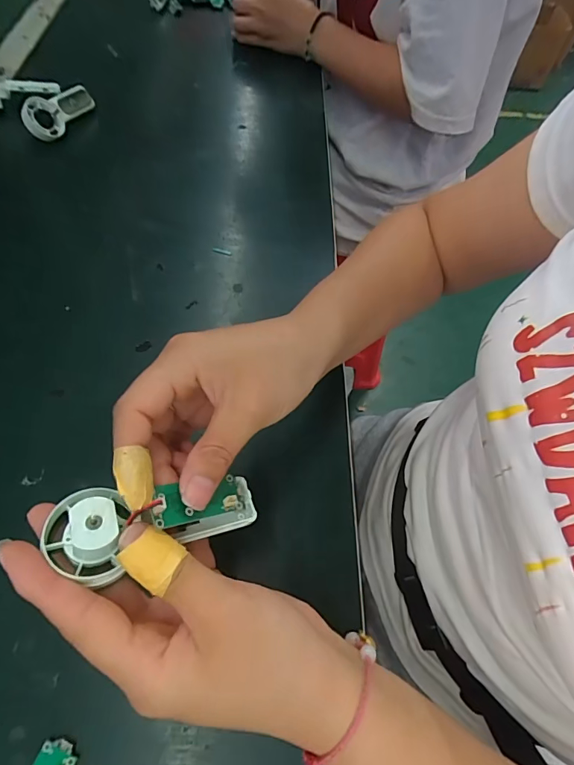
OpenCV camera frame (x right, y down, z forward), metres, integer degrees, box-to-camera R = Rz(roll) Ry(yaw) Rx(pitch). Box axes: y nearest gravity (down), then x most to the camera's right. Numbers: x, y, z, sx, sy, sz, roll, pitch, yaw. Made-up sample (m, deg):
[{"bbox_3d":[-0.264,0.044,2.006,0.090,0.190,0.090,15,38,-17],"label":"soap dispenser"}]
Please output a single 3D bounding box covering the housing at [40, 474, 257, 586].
[{"bbox_3d":[-0.052,0.060,0.183,0.092,0.020,0.035,6,53,-40],"label":"housing"}]

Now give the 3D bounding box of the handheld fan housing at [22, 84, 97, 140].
[{"bbox_3d":[-0.257,-0.307,0.476,0.019,0.039,0.089,-5,41,42],"label":"handheld fan housing"}]

